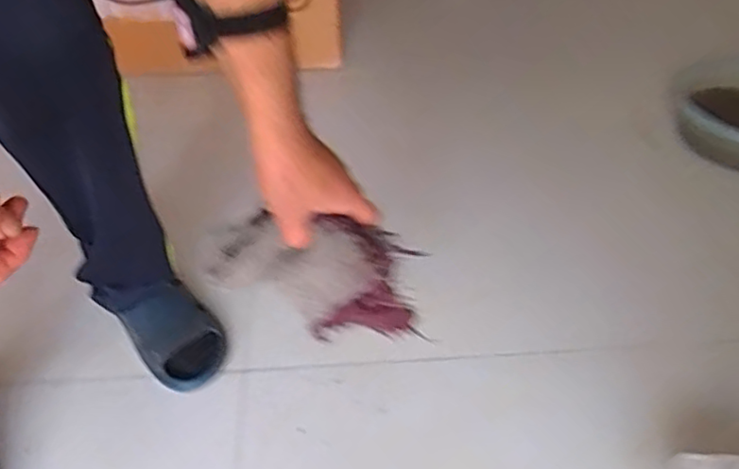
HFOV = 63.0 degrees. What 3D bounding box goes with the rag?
[{"bbox_3d":[-0.043,0.059,0.589,0.214,0.177,0.085,-3,42,2],"label":"rag"}]

